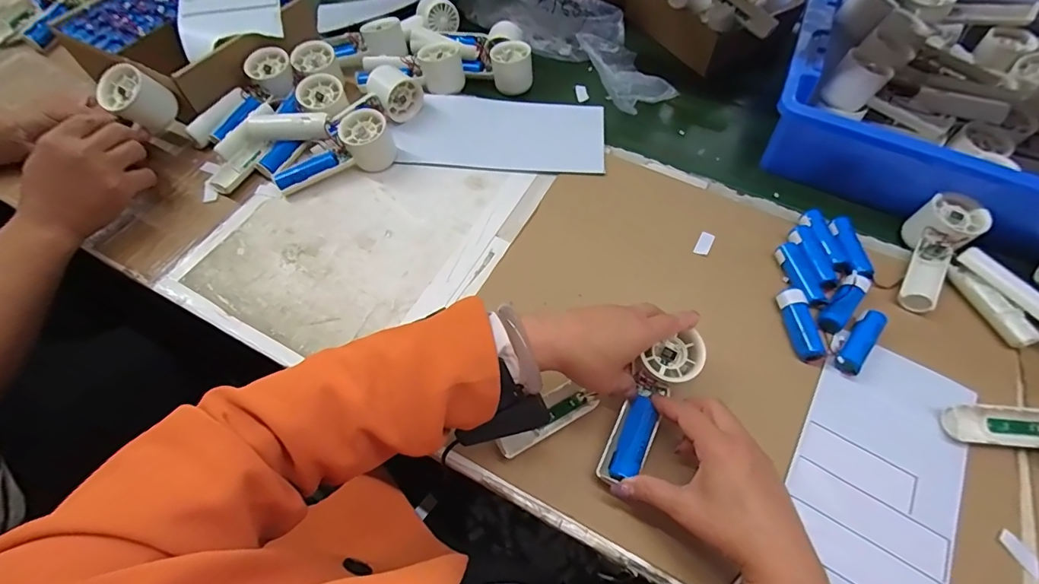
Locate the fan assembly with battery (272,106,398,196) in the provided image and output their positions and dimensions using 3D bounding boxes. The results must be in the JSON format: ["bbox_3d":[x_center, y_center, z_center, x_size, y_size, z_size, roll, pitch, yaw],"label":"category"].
[{"bbox_3d":[-0.230,-0.174,0.575,0.150,0.057,0.053,-24,62,-14],"label":"fan assembly with battery"}]

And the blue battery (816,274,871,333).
[{"bbox_3d":[0.333,0.012,0.478,0.024,0.015,0.070,36,78,20],"label":"blue battery"}]

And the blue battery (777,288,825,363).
[{"bbox_3d":[0.281,0.032,0.465,0.024,0.021,0.073,-3,59,-2],"label":"blue battery"}]

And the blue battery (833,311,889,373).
[{"bbox_3d":[0.332,0.050,0.454,0.022,0.021,0.079,38,66,21],"label":"blue battery"}]

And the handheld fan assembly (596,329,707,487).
[{"bbox_3d":[0.112,0.097,0.405,0.044,0.024,0.146,30,75,17],"label":"handheld fan assembly"}]

